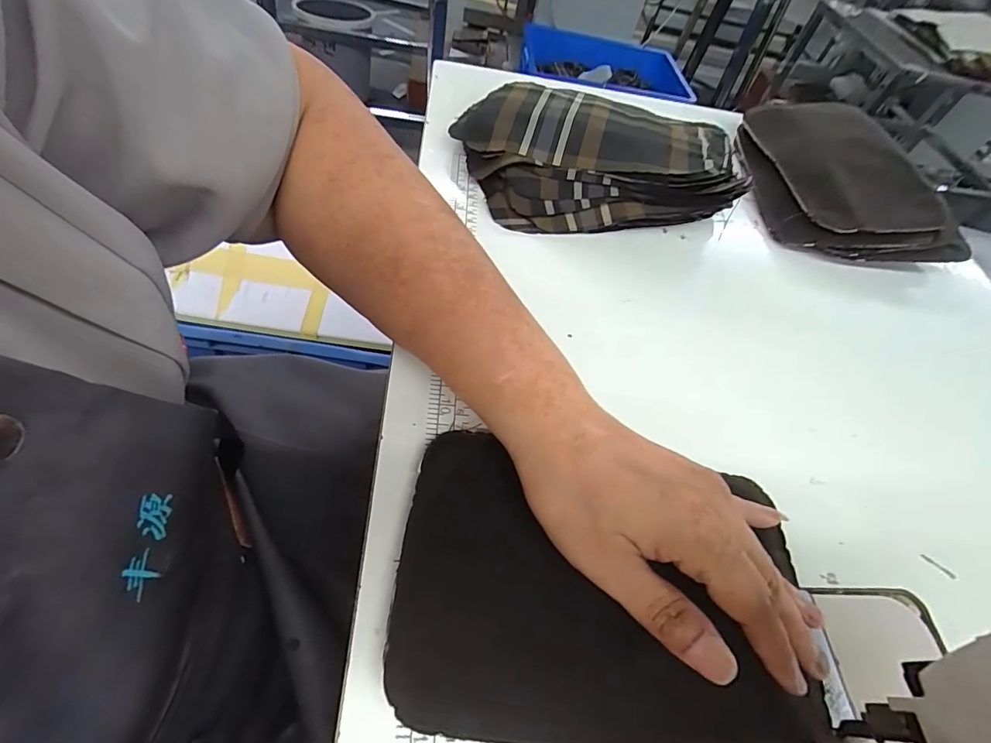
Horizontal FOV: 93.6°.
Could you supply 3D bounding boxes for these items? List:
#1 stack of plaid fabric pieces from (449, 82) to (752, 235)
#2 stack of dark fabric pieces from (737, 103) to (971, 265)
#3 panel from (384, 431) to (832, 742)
[{"bbox_3d":[0.086,-0.180,0.391,0.228,0.056,0.136,0,56,-12],"label":"stack of plaid fabric pieces"},{"bbox_3d":[0.331,-0.185,0.435,0.172,0.050,0.187,11,55,-4],"label":"stack of dark fabric pieces"},{"bbox_3d":[0.052,0.099,0.219,0.190,0.008,0.124,11,54,-6],"label":"panel"}]

